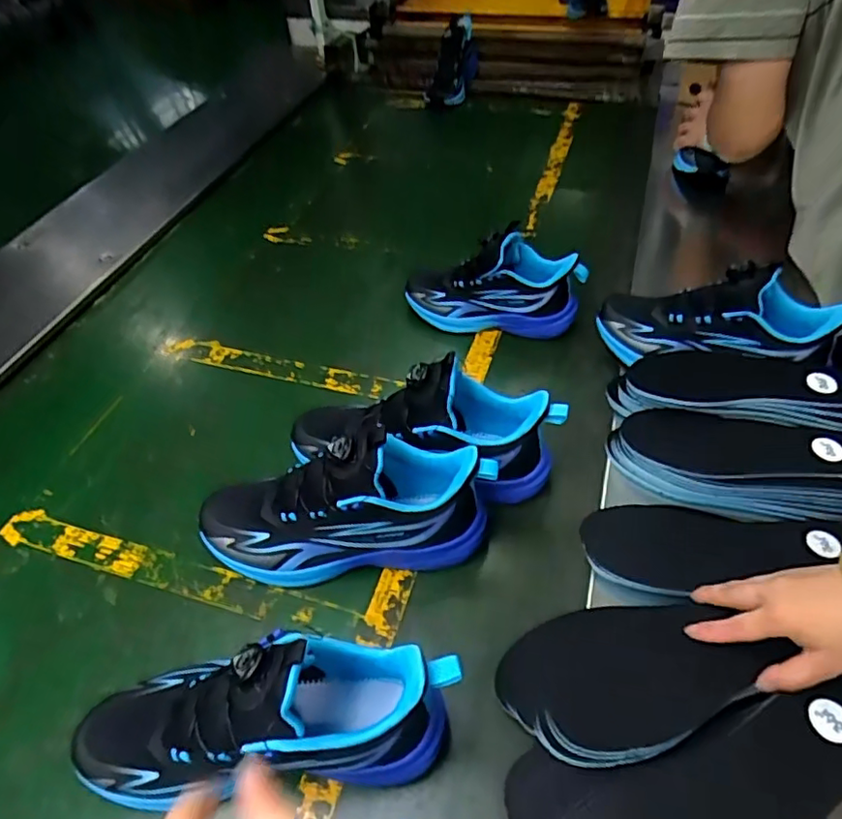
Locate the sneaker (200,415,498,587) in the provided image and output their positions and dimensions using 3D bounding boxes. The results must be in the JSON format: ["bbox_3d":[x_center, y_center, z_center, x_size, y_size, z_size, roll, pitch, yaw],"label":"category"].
[{"bbox_3d":[-0.075,0.086,0.552,0.266,0.148,0.087,-4,48,1],"label":"sneaker"}]

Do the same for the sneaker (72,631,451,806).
[{"bbox_3d":[-0.116,0.227,0.429,0.282,0.146,0.097,-1,48,4],"label":"sneaker"}]

